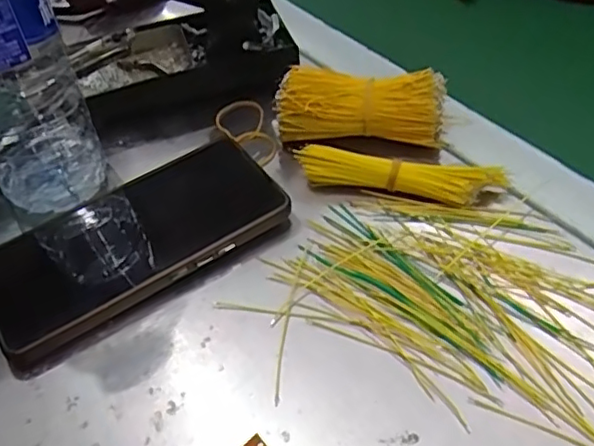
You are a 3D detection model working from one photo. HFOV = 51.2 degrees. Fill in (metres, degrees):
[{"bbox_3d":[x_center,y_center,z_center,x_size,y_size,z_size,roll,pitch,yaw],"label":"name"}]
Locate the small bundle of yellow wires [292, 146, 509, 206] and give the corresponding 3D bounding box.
[{"bbox_3d":[0.058,-0.027,0.352,0.116,0.020,0.018,5,49,11],"label":"small bundle of yellow wires"}]

